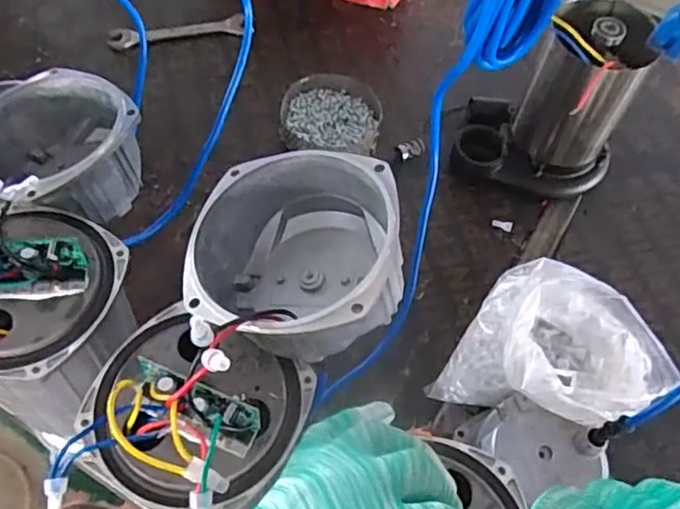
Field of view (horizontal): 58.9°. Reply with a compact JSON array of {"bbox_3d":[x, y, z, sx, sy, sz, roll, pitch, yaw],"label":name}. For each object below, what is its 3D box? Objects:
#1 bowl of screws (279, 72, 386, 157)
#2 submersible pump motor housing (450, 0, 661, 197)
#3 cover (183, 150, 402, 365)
[{"bbox_3d":[-0.012,-0.196,0.846,0.134,0.042,0.140,2,56,-3],"label":"bowl of screws"},{"bbox_3d":[0.264,-0.190,0.752,0.198,0.226,0.145,12,56,3],"label":"submersible pump motor housing"},{"bbox_3d":[-0.024,0.007,0.406,0.134,0.085,0.135,2,58,18],"label":"cover"}]

